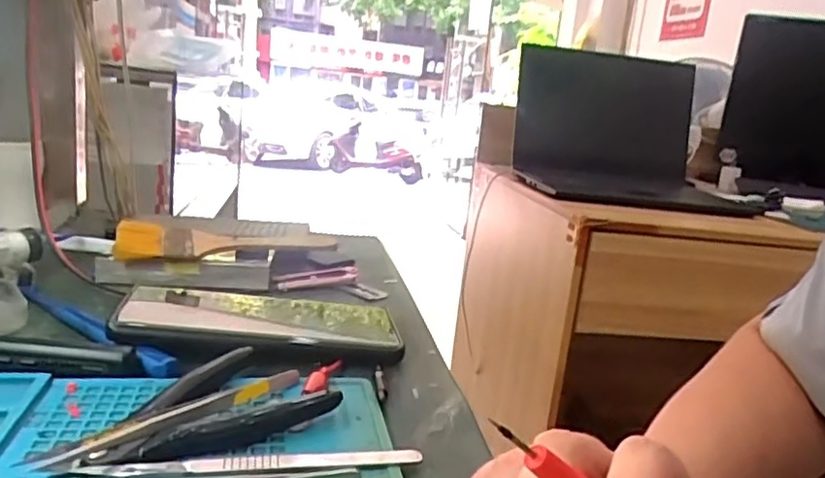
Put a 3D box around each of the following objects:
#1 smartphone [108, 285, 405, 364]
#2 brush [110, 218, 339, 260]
[{"bbox_3d":[-0.094,0.051,0.392,0.162,0.014,0.085,3,13,-14],"label":"smartphone"},{"bbox_3d":[-0.149,-0.001,0.503,0.160,0.012,0.066,-3,23,-31],"label":"brush"}]

